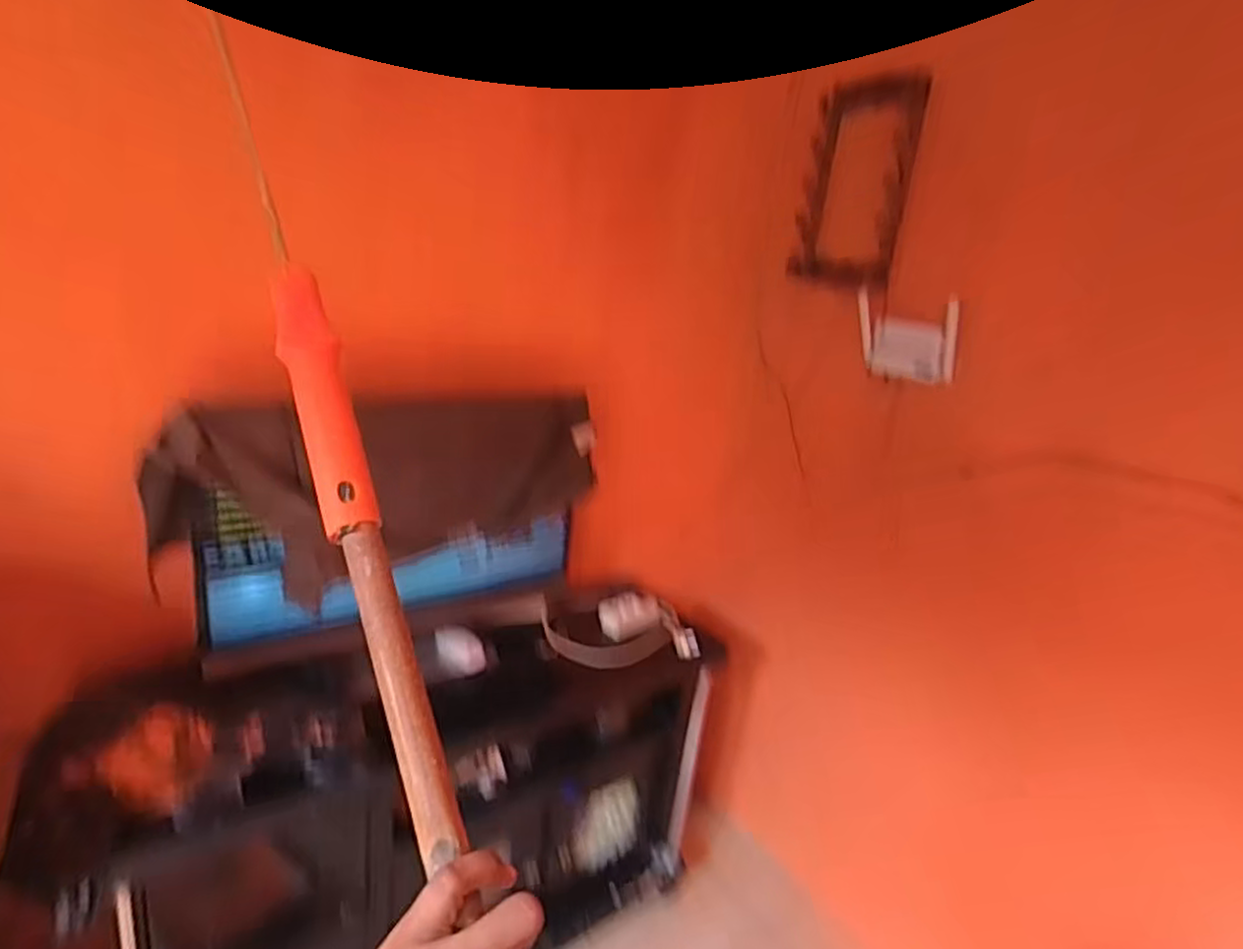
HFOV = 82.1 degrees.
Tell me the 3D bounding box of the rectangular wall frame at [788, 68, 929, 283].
[{"bbox_3d":[0.499,-0.635,1.562,0.053,0.417,0.248,-9,24,-42],"label":"rectangular wall frame"}]

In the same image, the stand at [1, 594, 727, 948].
[{"bbox_3d":[-0.372,0.692,1.449,1.215,0.711,0.334,-7,23,-39],"label":"stand"}]

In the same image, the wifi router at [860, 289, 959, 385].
[{"bbox_3d":[0.591,-0.281,1.490,0.044,0.156,0.220,-1,19,-25],"label":"wifi router"}]

